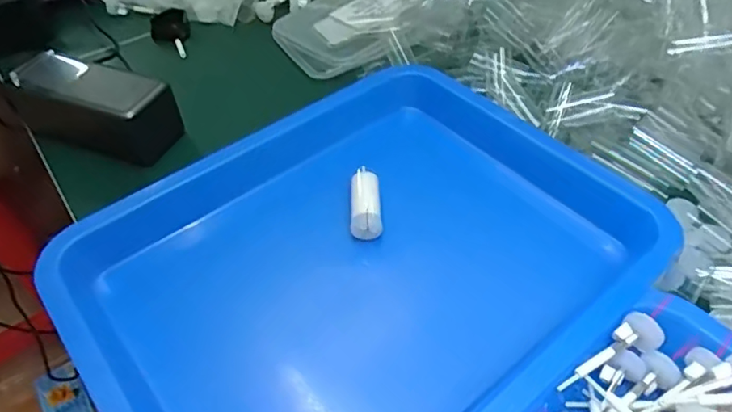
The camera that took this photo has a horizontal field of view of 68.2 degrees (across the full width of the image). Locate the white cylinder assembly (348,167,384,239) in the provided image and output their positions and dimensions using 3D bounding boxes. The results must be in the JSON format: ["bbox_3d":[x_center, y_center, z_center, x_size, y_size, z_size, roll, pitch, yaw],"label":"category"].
[{"bbox_3d":[0.000,-0.005,0.378,0.021,0.021,0.055,-1,47,2],"label":"white cylinder assembly"}]

